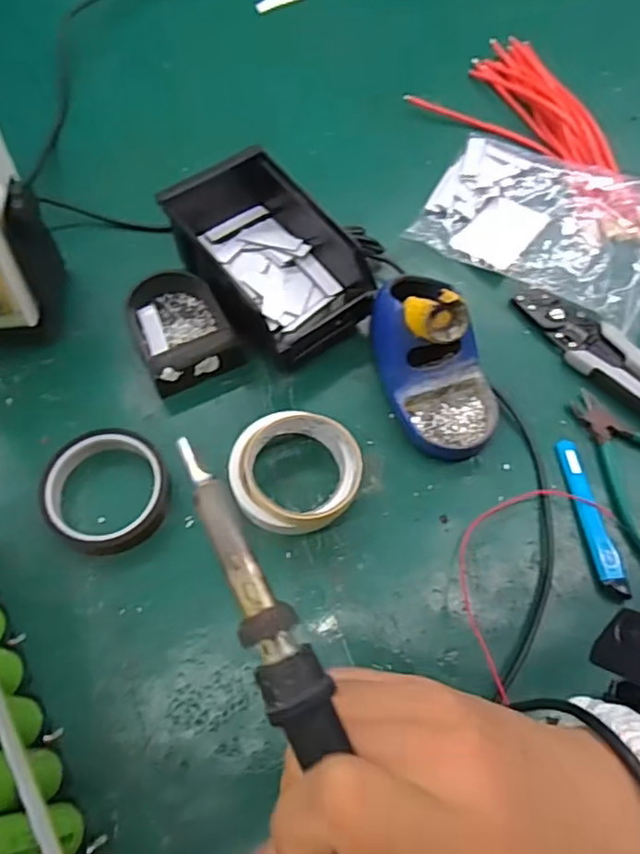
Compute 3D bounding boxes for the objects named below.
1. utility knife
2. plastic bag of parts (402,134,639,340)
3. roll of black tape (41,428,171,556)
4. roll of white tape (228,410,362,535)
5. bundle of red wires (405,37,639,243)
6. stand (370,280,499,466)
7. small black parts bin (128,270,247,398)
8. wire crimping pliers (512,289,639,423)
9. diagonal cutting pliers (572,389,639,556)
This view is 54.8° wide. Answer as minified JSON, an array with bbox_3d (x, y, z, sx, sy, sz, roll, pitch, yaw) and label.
[{"bbox_3d":[0.206,0.066,0.468,0.018,0.008,0.124,-7,65,-5],"label":"utility knife"},{"bbox_3d":[0.220,-0.196,0.584,0.226,0.020,0.158,30,67,12],"label":"plastic bag of parts"},{"bbox_3d":[-0.162,0.045,0.461,0.089,0.023,0.091,1,65,-1],"label":"roll of black tape"},{"bbox_3d":[-0.018,0.035,0.463,0.095,0.037,0.085,-1,65,-2],"label":"roll of white tape"},{"bbox_3d":[0.251,-0.303,0.633,0.142,0.027,0.287,-36,71,-17],"label":"bundle of red wires"},{"bbox_3d":[0.090,-0.055,0.487,0.077,0.088,0.144,-22,67,-12],"label":"stand"},{"bbox_3d":[-0.122,-0.085,0.527,0.080,0.042,0.111,-28,69,-14],"label":"small black parts bin"},{"bbox_3d":[0.250,-0.055,0.528,0.055,0.017,0.190,-36,71,-17],"label":"wire crimping pliers"},{"bbox_3d":[0.254,0.033,0.489,0.095,0.013,0.144,-31,69,-15],"label":"diagonal cutting pliers"}]

